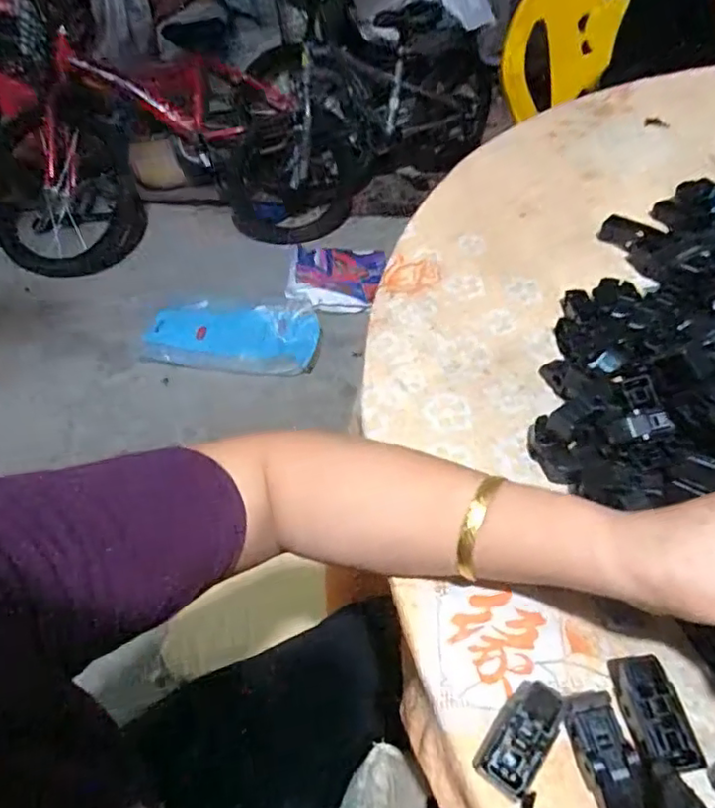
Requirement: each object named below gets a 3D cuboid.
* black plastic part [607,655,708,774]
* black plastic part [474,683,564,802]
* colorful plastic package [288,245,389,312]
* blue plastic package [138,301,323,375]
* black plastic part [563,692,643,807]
[{"bbox_3d":[0.141,0.147,0.289,0.025,0.016,0.052,-7,49,-2],"label":"black plastic part"},{"bbox_3d":[0.077,0.157,0.285,0.025,0.017,0.047,29,57,26],"label":"black plastic part"},{"bbox_3d":[-0.064,-0.370,1.684,0.230,0.063,0.266,3,49,6],"label":"colorful plastic package"},{"bbox_3d":[-0.319,-0.172,1.568,0.441,0.068,0.208,0,49,4],"label":"blue plastic package"},{"bbox_3d":[0.114,0.162,0.277,0.023,0.016,0.051,-11,62,-6],"label":"black plastic part"}]

